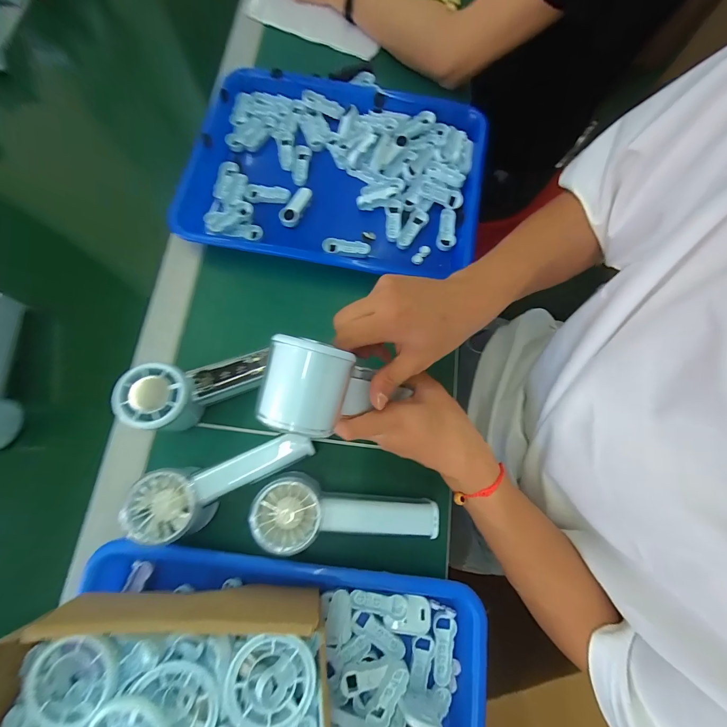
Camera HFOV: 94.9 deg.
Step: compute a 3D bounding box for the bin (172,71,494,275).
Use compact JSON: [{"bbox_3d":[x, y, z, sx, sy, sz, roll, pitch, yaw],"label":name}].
[{"bbox_3d":[-0.027,-0.224,0.399,0.336,0.034,0.249,10,76,2],"label":"bin"}]

